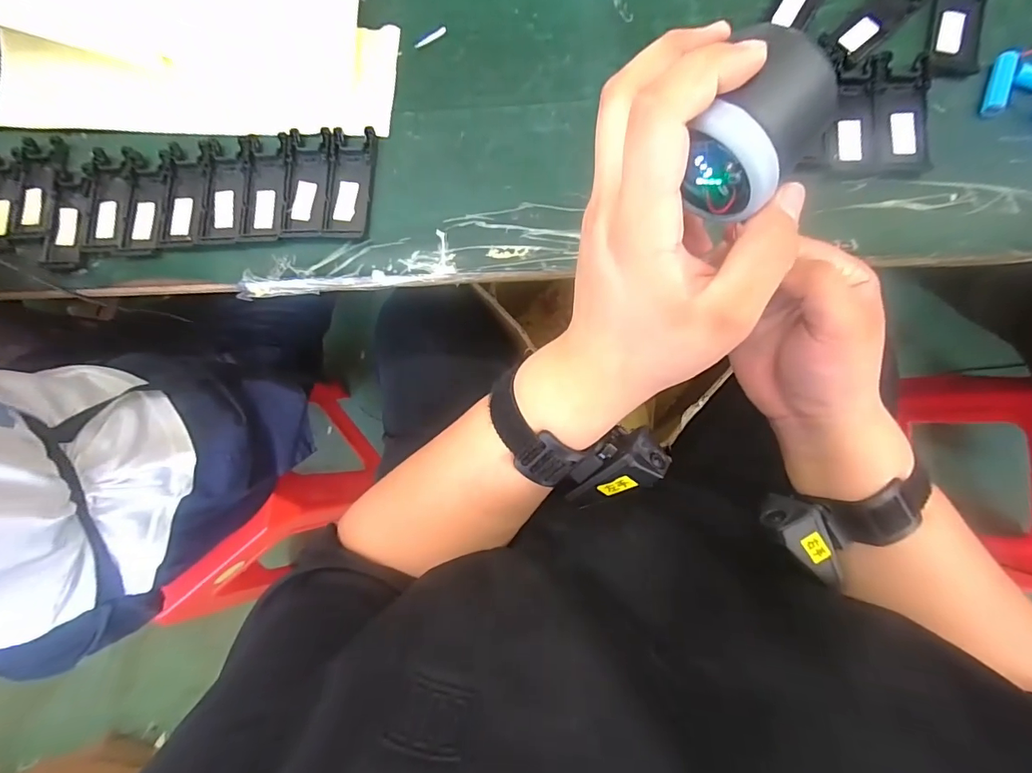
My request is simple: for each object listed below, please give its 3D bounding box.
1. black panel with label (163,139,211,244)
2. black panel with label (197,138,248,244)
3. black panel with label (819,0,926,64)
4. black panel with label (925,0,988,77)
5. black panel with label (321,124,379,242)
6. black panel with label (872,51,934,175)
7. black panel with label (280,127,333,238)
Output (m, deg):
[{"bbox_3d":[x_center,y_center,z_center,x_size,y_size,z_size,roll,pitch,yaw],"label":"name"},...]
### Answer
[{"bbox_3d":[-0.302,-0.178,0.428,0.039,0.004,0.096,0,84,5],"label":"black panel with label"},{"bbox_3d":[-0.266,-0.178,0.427,0.037,0.007,0.095,1,84,5],"label":"black panel with label"},{"bbox_3d":[0.306,-0.313,0.396,0.104,0.006,0.037,-41,82,-1],"label":"black panel with label"},{"bbox_3d":[0.366,-0.307,0.386,0.044,0.006,0.101,11,85,6],"label":"black panel with label"},{"bbox_3d":[-0.148,-0.181,0.418,0.041,0.007,0.098,4,84,5],"label":"black panel with label"},{"bbox_3d":[0.318,-0.226,0.383,0.043,0.007,0.100,0,84,5],"label":"black panel with label"},{"bbox_3d":[-0.188,-0.183,0.419,0.038,0.006,0.099,2,84,5],"label":"black panel with label"}]

